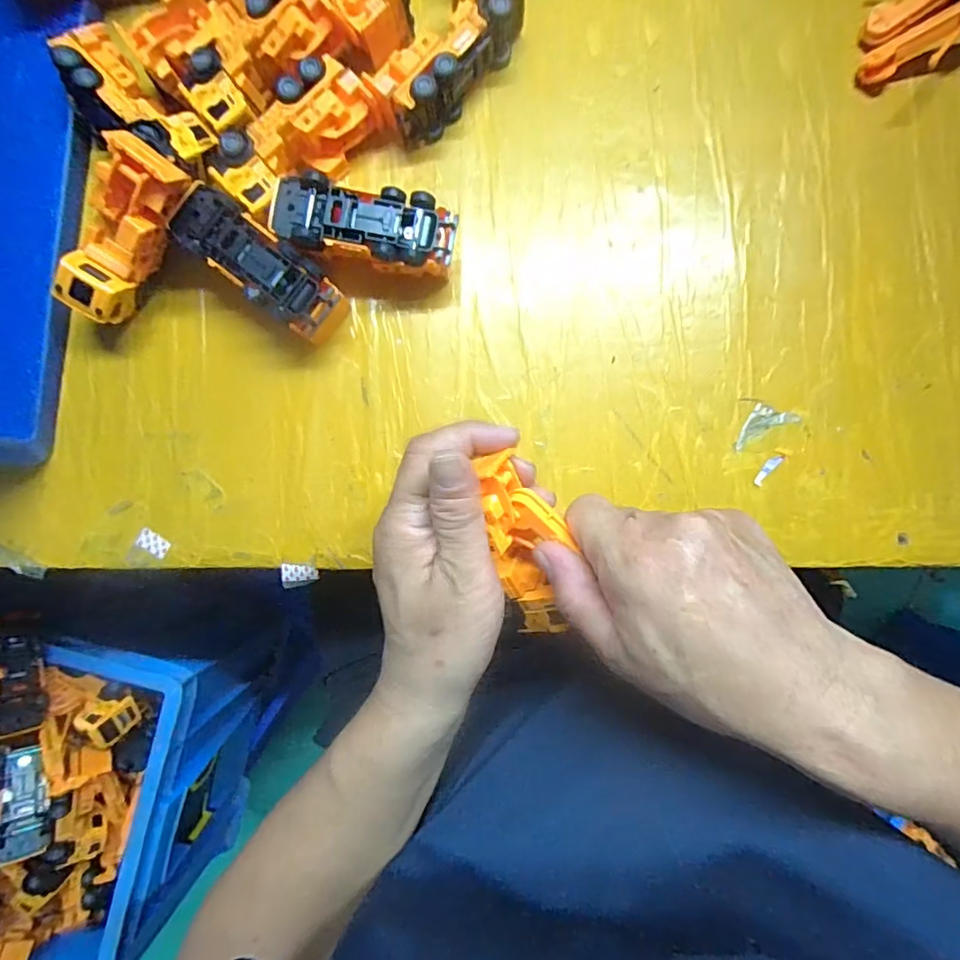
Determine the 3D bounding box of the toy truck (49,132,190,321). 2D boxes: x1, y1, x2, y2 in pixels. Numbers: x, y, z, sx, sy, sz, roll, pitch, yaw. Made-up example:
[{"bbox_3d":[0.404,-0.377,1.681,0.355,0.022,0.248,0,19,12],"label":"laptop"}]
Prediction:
[{"bbox_3d":[-0.204,-0.143,0.307,0.036,0.046,0.098,45,114,2],"label":"toy truck"}]

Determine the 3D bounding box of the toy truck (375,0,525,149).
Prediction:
[{"bbox_3d":[-0.017,-0.255,0.323,0.040,0.039,0.101,39,91,2],"label":"toy truck"}]

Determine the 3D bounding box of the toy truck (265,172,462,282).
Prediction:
[{"bbox_3d":[-0.067,-0.148,0.323,0.106,0.042,0.040,12,90,3],"label":"toy truck"}]

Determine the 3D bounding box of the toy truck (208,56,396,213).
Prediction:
[{"bbox_3d":[-0.109,-0.207,0.324,0.103,0.035,0.051,-35,88,2],"label":"toy truck"}]

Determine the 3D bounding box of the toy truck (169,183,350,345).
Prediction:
[{"bbox_3d":[-0.131,-0.129,0.326,0.102,0.042,0.038,37,91,2],"label":"toy truck"}]

